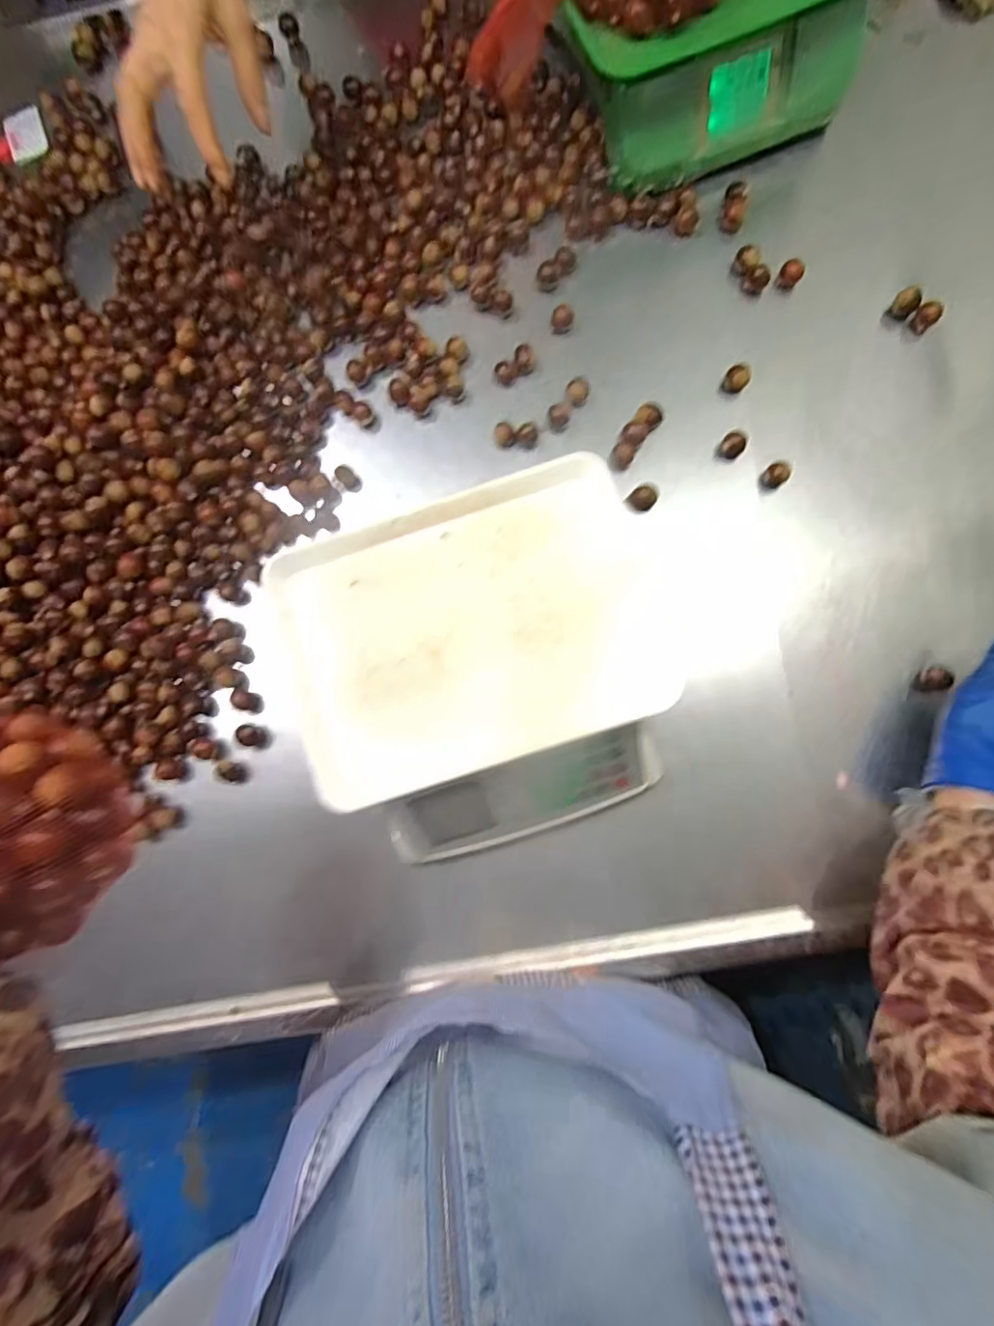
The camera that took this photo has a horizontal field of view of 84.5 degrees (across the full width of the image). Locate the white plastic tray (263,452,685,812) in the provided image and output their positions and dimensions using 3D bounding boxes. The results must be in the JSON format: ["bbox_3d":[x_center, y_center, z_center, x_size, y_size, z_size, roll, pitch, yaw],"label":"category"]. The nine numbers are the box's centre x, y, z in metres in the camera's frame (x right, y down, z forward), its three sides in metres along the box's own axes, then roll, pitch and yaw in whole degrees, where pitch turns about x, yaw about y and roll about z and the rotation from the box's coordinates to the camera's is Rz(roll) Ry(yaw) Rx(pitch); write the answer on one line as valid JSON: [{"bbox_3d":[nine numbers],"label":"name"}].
[{"bbox_3d":[-0.021,-0.025,0.436,0.288,0.036,0.216,-18,83,2],"label":"white plastic tray"}]

